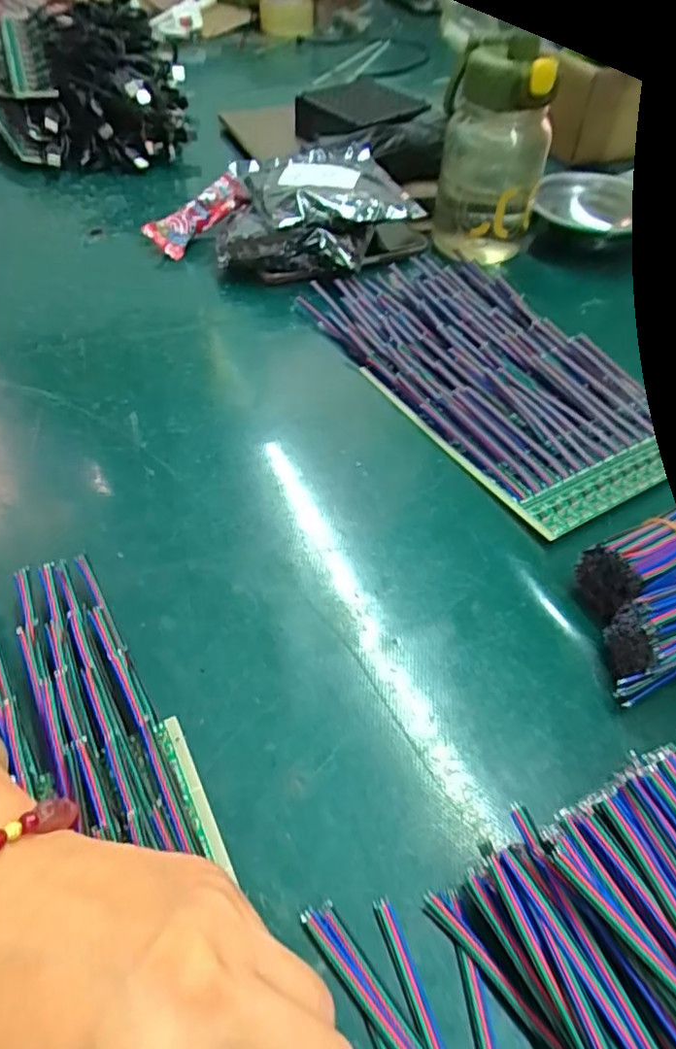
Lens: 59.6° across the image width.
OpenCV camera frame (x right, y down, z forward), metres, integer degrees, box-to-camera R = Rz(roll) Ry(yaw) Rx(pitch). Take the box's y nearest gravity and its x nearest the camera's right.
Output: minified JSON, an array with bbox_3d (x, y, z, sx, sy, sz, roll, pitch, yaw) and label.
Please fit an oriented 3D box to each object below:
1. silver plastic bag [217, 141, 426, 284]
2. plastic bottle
[{"bbox_3d":[-0.018,-0.299,0.552,0.174,0.049,0.206,0,50,-3],"label":"silver plastic bag"},{"bbox_3d":[0.137,-0.322,0.509,0.079,0.142,0.071,-4,50,-7],"label":"plastic bottle"}]

